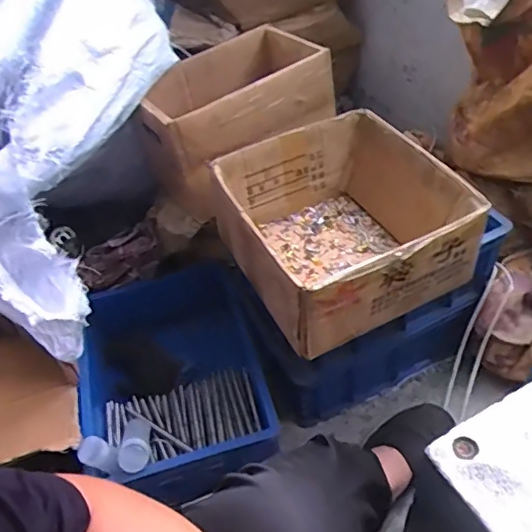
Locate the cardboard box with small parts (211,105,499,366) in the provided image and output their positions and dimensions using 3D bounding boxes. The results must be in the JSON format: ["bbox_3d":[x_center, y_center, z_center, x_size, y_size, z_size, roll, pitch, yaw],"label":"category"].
[{"bbox_3d":[0.102,-0.065,0.830,0.303,0.143,0.316,-21,47,-13],"label":"cardboard box with small parts"}]

